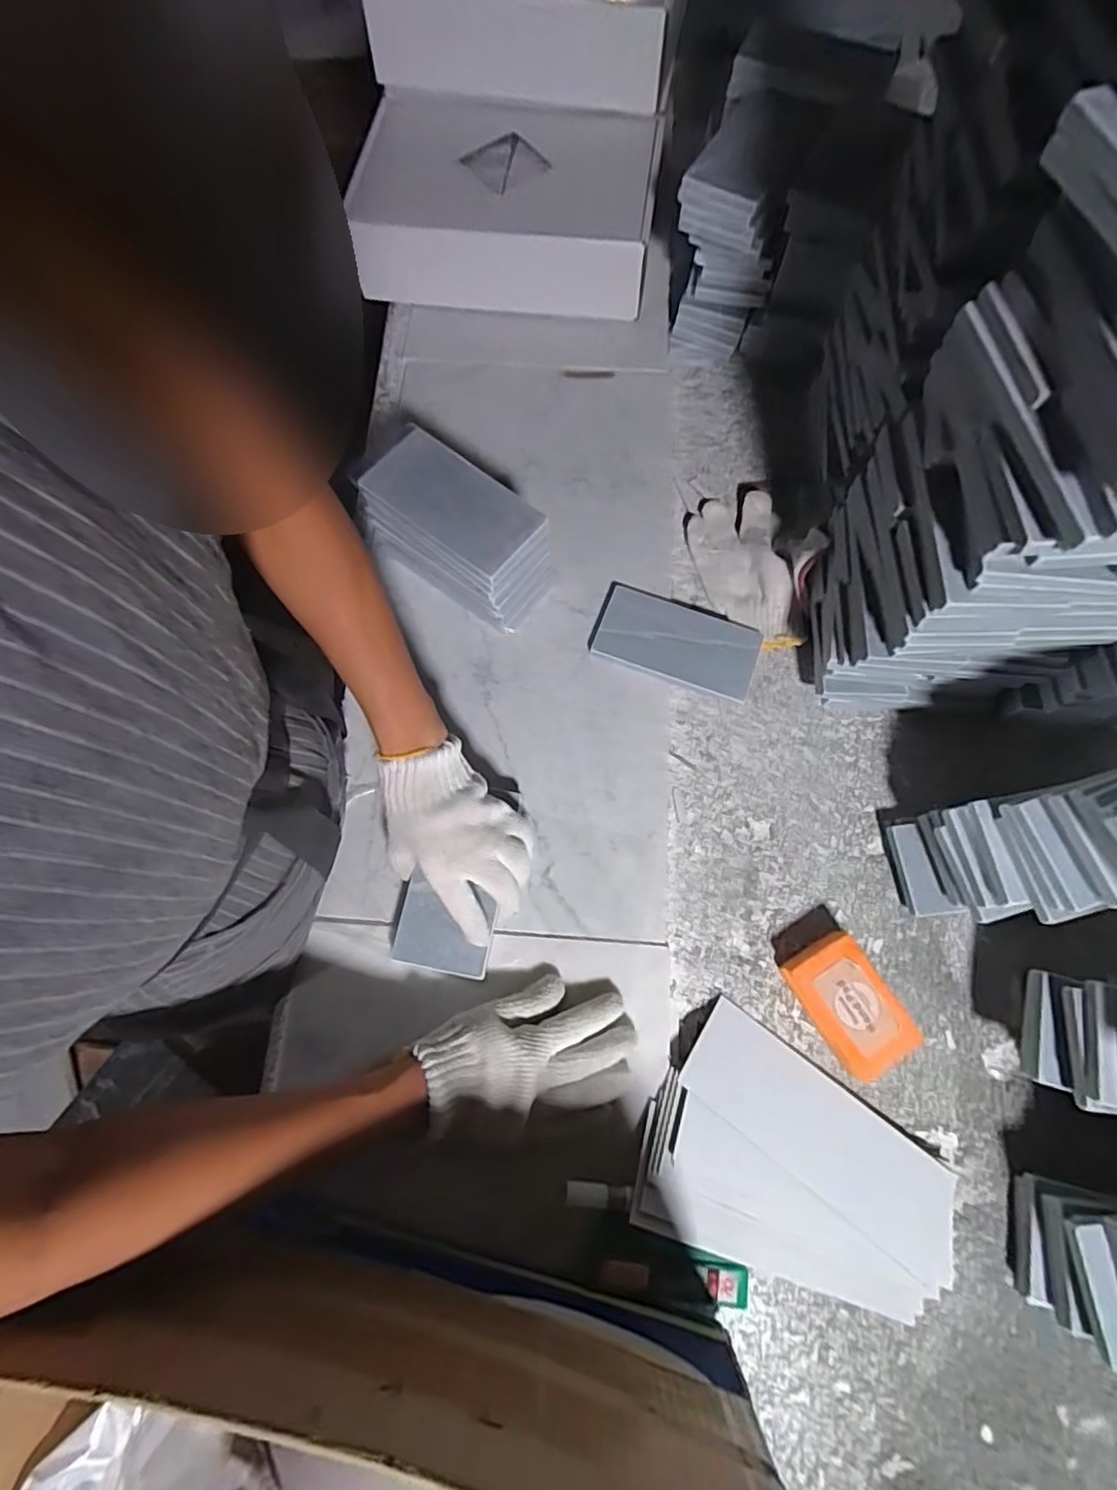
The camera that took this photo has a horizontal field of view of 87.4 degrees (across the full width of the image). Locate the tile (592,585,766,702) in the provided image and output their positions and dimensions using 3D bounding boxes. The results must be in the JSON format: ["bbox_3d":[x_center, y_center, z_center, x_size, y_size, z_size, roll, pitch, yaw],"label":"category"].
[{"bbox_3d":[0.113,-0.099,0.555,0.148,0.009,0.079,18,72,9],"label":"tile"}]

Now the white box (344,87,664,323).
[{"bbox_3d":[-0.058,-0.649,0.698,0.340,0.086,0.251,8,71,4],"label":"white box"}]

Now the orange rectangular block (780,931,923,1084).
[{"bbox_3d":[0.227,0.205,0.462,0.063,0.032,0.095,-30,72,-9],"label":"orange rectangular block"}]

